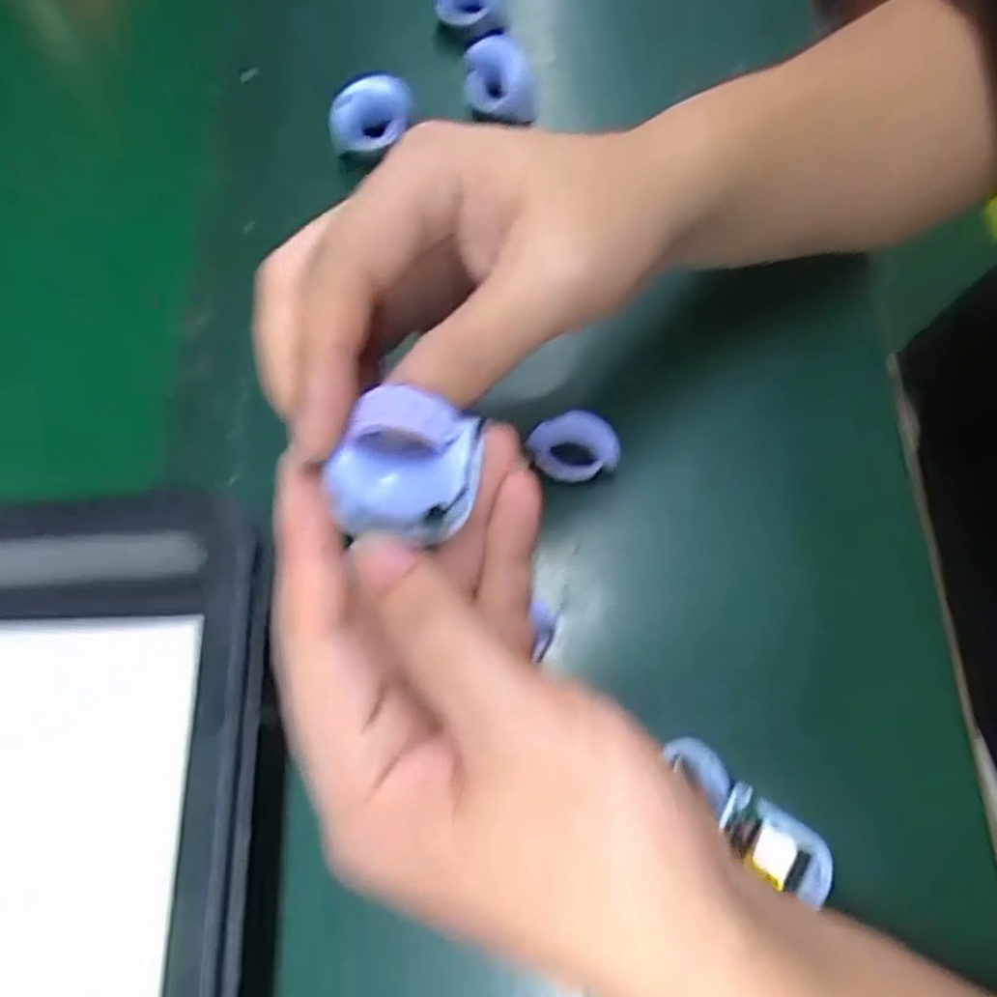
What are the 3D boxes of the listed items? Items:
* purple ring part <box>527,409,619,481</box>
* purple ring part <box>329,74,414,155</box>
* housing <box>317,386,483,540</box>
[{"bbox_3d":[0.032,-0.023,0.317,0.034,0.012,0.028,-17,101,1],"label":"purple ring part"},{"bbox_3d":[-0.063,-0.191,0.374,0.042,0.025,0.024,-11,70,-1],"label":"purple ring part"},{"bbox_3d":[-0.025,-0.009,0.201,0.036,0.021,0.035,13,71,7],"label":"housing"}]

